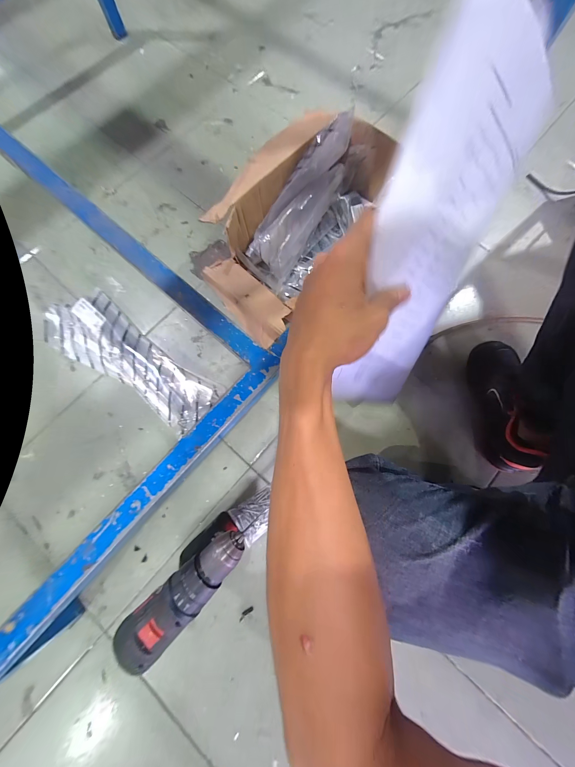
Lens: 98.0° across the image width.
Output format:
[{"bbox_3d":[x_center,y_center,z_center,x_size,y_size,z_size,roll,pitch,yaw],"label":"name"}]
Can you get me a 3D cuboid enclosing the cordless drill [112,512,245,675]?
[{"bbox_3d":[-0.125,0.270,0.399,0.161,0.226,0.054,-44,82,-9],"label":"cordless drill"}]

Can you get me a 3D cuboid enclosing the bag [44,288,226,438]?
[{"bbox_3d":[-0.370,-0.058,0.577,0.481,0.035,0.161,37,80,7],"label":"bag"}]

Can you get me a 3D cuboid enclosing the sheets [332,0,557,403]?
[{"bbox_3d":[0.119,-0.108,0.225,0.123,0.009,0.290,0,122,-27],"label":"sheets"}]

